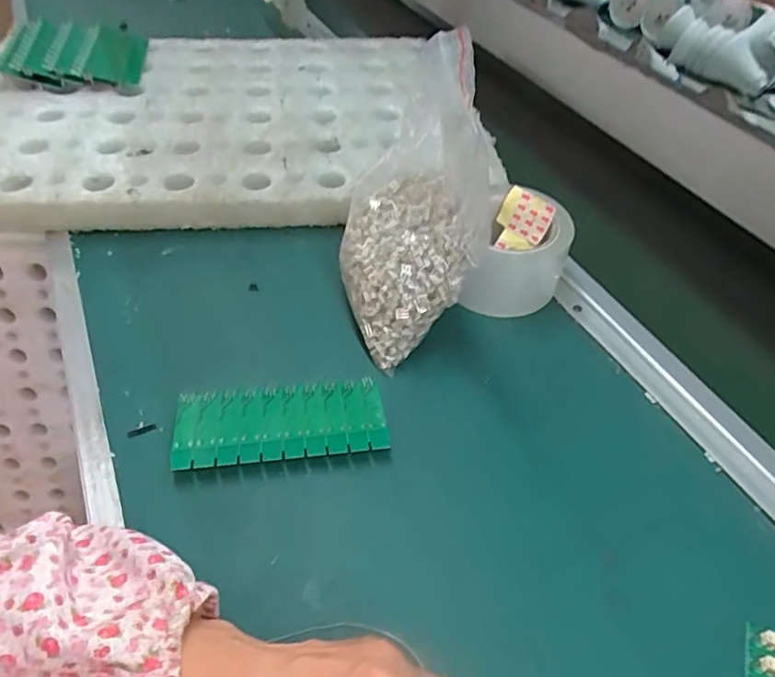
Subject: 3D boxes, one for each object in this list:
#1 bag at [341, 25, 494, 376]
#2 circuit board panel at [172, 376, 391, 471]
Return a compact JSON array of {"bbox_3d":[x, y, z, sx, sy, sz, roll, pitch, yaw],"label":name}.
[{"bbox_3d":[0.022,-0.094,0.423,0.106,0.235,0.080,15,4,14],"label":"bag"},{"bbox_3d":[-0.071,0.055,0.388,0.135,0.018,0.059,-5,48,-9],"label":"circuit board panel"}]

